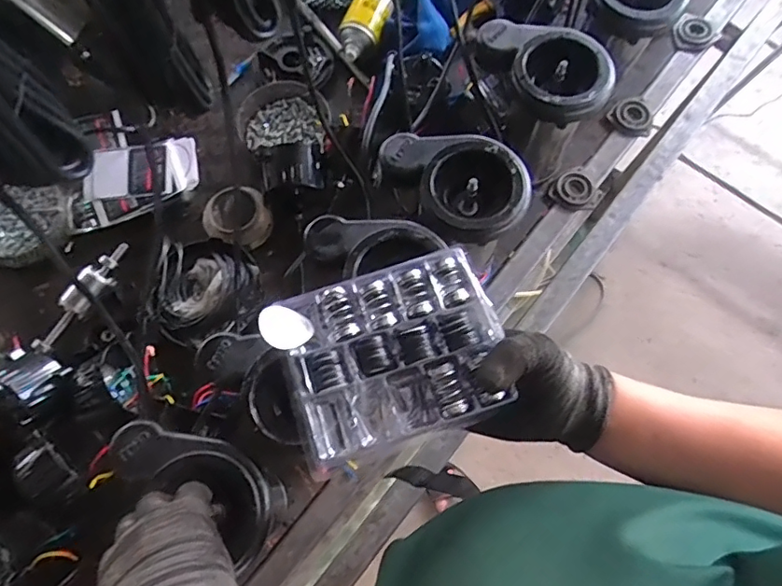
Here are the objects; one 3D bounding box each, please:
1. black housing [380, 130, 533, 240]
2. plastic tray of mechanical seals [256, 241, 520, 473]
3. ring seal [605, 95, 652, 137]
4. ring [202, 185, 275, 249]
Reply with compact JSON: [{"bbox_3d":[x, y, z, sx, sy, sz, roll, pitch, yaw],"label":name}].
[{"bbox_3d":[0.072,-0.130,0.601,0.174,0.057,0.114,40,76,11],"label":"black housing"},{"bbox_3d":[0.002,0.045,0.411,0.169,0.019,0.131,-19,74,-7],"label":"plastic tray of mechanical seals"},{"bbox_3d":[0.373,-0.270,0.813,0.066,0.018,0.066,-34,76,-11],"label":"ring seal"},{"bbox_3d":[-0.210,-0.102,0.728,0.085,0.041,0.078,0,72,-1],"label":"ring"}]

